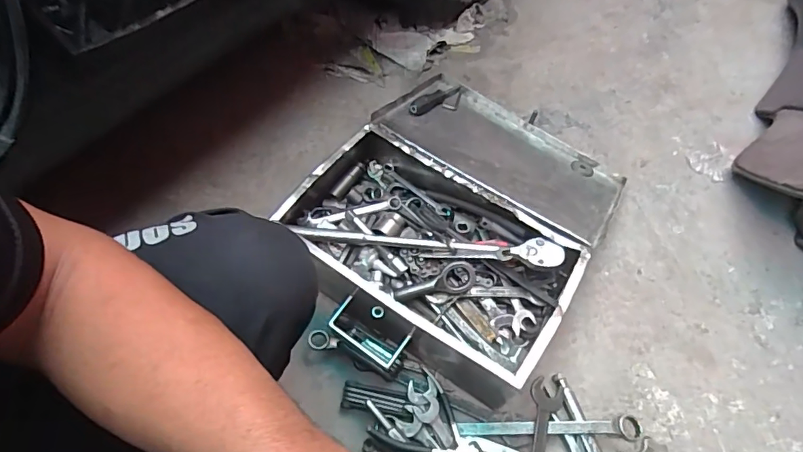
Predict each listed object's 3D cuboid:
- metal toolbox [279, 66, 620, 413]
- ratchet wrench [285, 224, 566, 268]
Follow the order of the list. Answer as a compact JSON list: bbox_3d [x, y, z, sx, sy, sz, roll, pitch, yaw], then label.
[{"bbox_3d":[0.094,-0.043,0.765,0.403,0.111,0.479,30,61,14],"label":"metal toolbox"},{"bbox_3d":[0.035,0.021,0.685,0.377,0.031,0.036,9,59,-1],"label":"ratchet wrench"}]

